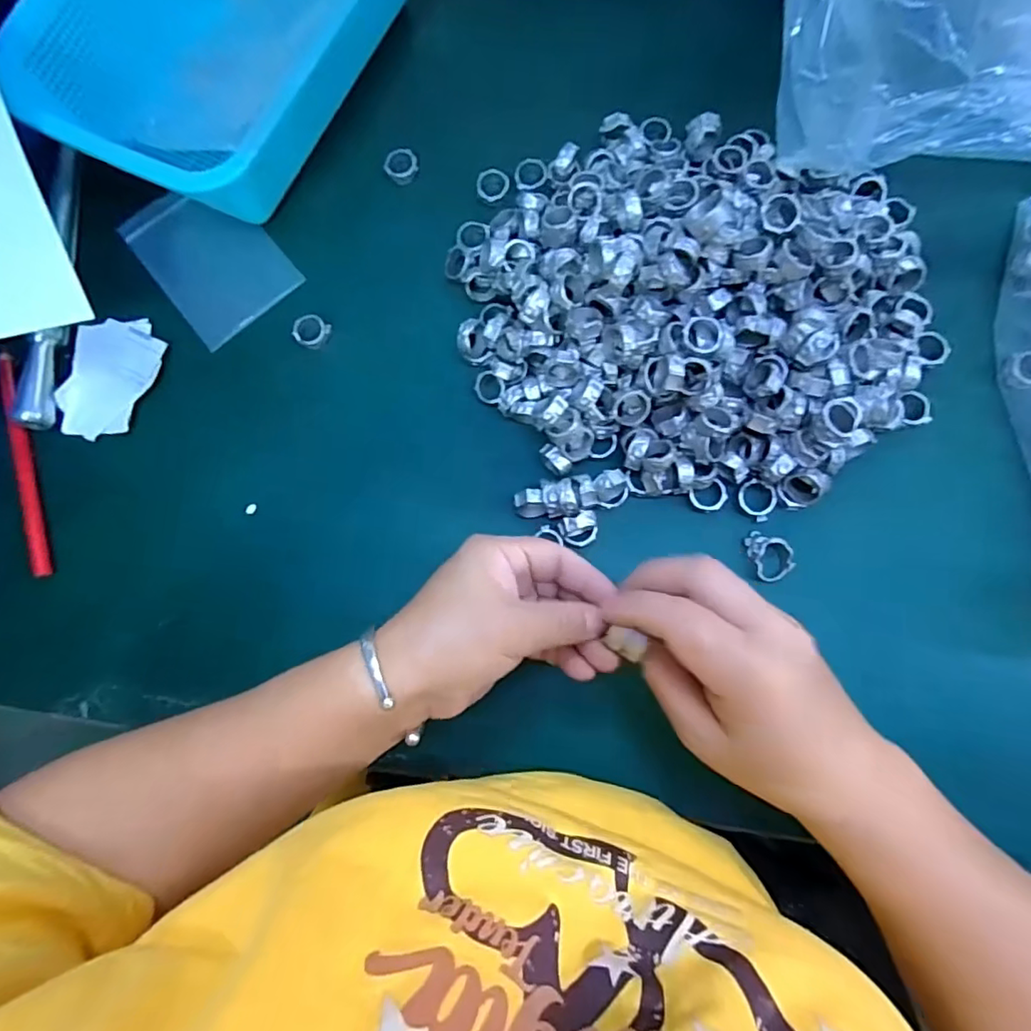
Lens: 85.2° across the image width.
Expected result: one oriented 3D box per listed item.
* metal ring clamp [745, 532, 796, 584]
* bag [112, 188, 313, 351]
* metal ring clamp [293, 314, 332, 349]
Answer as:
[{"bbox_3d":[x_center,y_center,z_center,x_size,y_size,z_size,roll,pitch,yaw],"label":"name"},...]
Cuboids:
[{"bbox_3d":[0.147,0.023,0.324,0.023,0.013,0.031,-30,80,0],"label":"metal ring clamp"},{"bbox_3d":[-0.214,-0.182,0.389,0.078,0.004,0.125,-41,80,-2],"label":"bag"},{"bbox_3d":[-0.134,-0.121,0.365,0.019,0.008,0.020,27,85,8],"label":"metal ring clamp"}]

